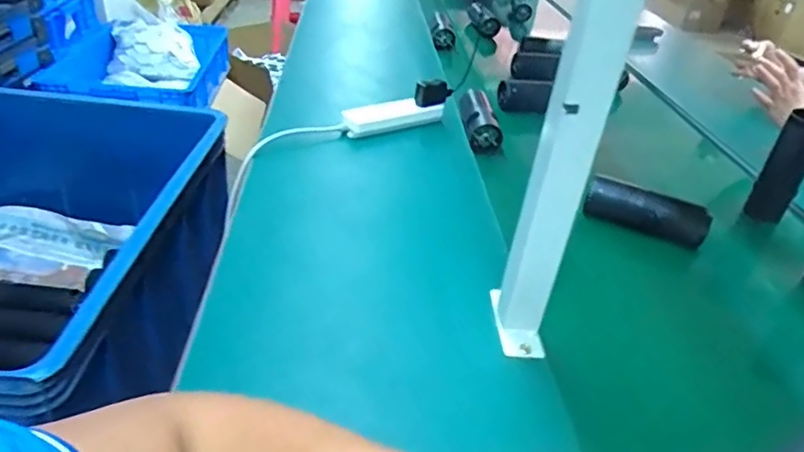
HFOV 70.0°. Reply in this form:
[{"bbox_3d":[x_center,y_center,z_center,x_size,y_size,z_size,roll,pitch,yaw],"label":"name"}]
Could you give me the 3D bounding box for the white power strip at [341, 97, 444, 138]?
[{"bbox_3d":[-0.019,-0.192,0.992,0.185,0.031,0.058,-15,41,-28],"label":"white power strip"}]

